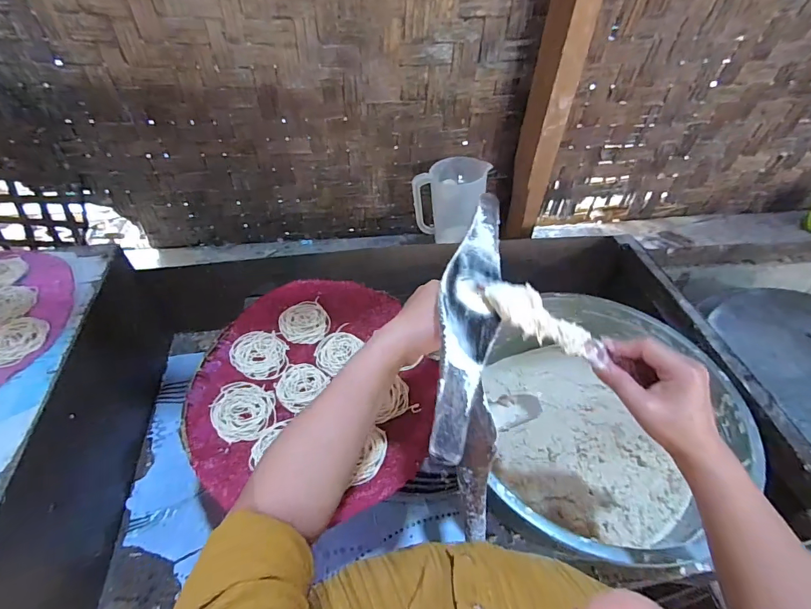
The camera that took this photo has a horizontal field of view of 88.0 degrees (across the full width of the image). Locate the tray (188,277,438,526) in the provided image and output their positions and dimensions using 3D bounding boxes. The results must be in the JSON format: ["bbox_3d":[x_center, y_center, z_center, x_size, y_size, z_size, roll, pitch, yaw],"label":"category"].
[{"bbox_3d":[-0.117,0.096,0.561,0.315,0.019,0.322,1,47,-1],"label":"tray"}]

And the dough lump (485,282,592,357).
[{"bbox_3d":[0.120,0.013,0.374,0.109,0.027,0.029,28,45,-18],"label":"dough lump"}]

